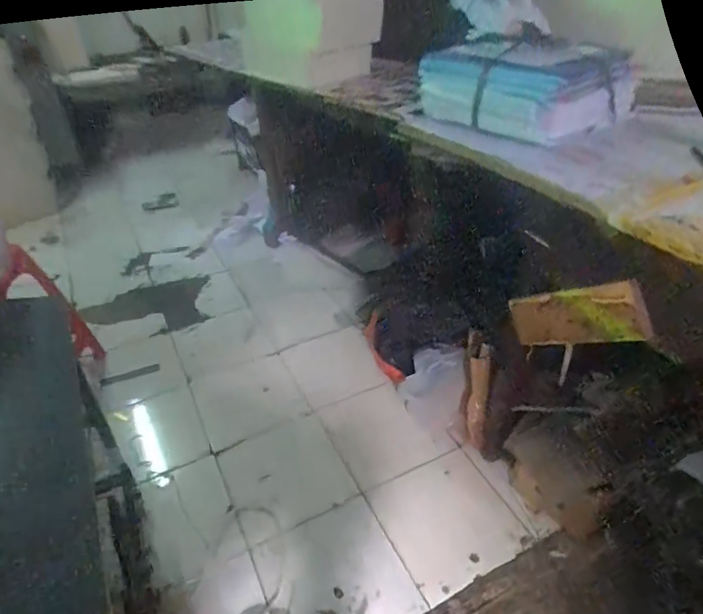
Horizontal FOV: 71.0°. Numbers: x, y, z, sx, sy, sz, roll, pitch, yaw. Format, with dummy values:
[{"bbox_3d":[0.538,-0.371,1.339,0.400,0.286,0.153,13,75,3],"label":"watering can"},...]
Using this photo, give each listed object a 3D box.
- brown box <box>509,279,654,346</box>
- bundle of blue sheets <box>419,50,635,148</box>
[{"bbox_3d":[0.389,0.021,0.874,0.027,0.110,0.253,-28,6,-30],"label":"brown box"},{"bbox_3d":[0.287,-0.381,0.881,0.356,0.124,0.136,24,44,31],"label":"bundle of blue sheets"}]

